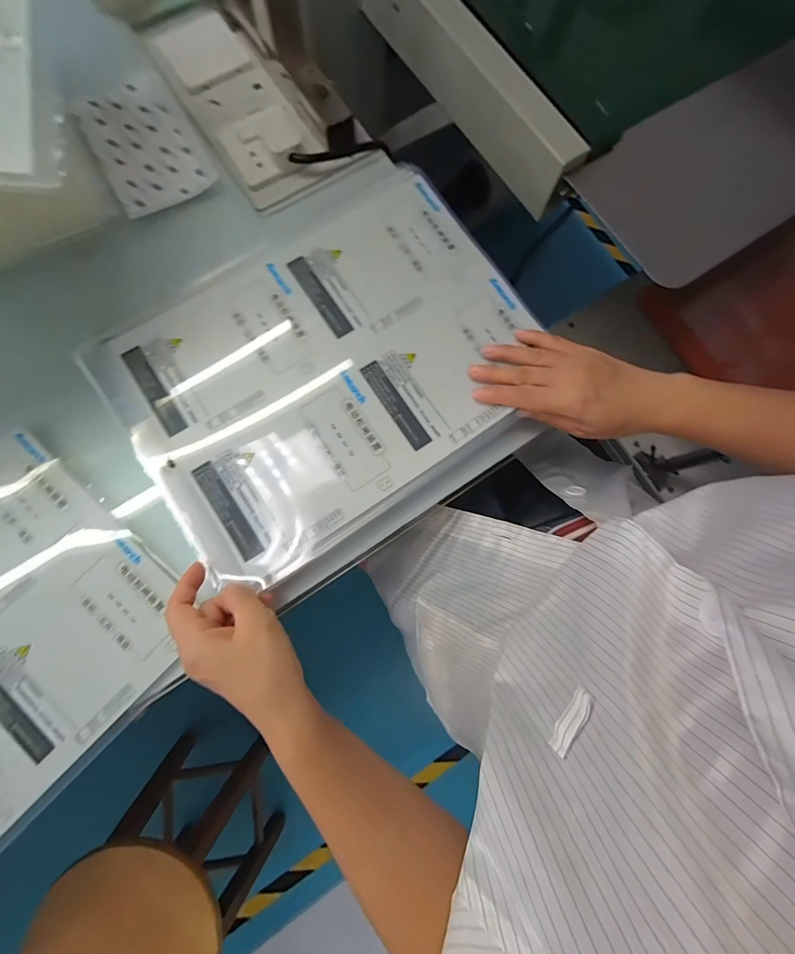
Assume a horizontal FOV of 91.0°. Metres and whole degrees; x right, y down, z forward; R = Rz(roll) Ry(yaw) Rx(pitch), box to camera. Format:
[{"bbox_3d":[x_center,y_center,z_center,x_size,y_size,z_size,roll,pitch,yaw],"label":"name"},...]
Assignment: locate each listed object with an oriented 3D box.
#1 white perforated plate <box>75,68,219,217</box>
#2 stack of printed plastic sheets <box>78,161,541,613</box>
[{"bbox_3d":[-0.286,-0.378,0.437,0.103,0.006,0.178,-30,82,-6],"label":"white perforated plate"},{"bbox_3d":[-0.059,-0.099,0.392,0.382,0.039,0.314,-34,83,-7],"label":"stack of printed plastic sheets"}]

